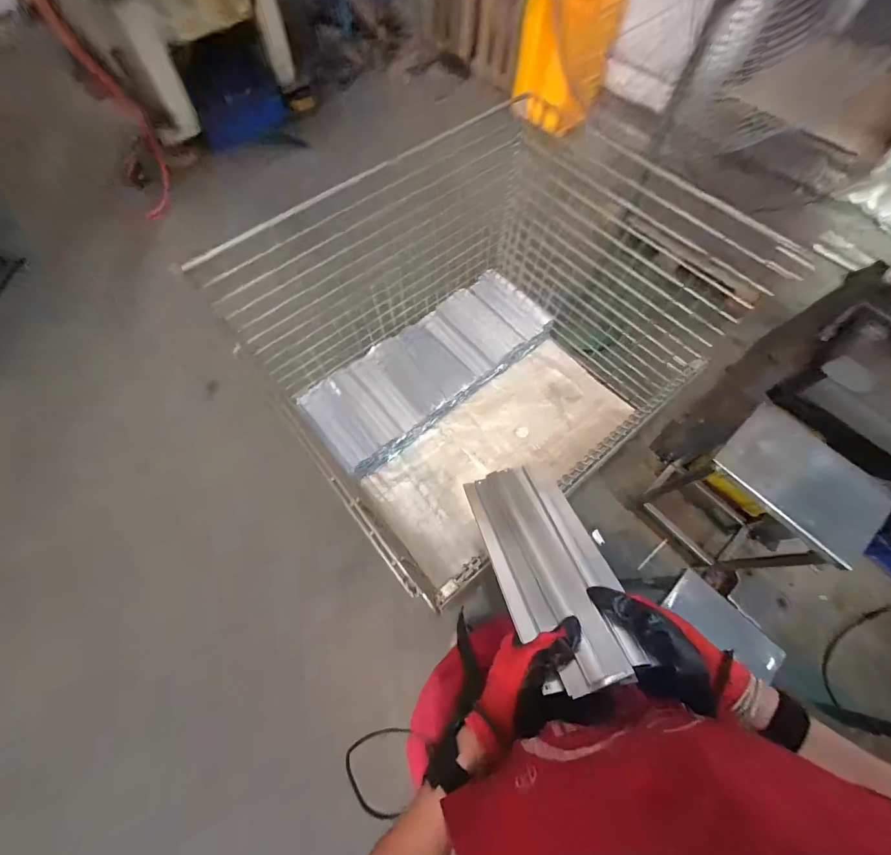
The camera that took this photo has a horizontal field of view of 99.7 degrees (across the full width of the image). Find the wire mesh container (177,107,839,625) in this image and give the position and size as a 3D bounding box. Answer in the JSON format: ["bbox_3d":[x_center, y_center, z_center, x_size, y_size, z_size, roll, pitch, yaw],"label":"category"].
[{"bbox_3d":[0.086,-0.192,1.100,1.016,0.681,0.831,-34,71,-15],"label":"wire mesh container"}]

